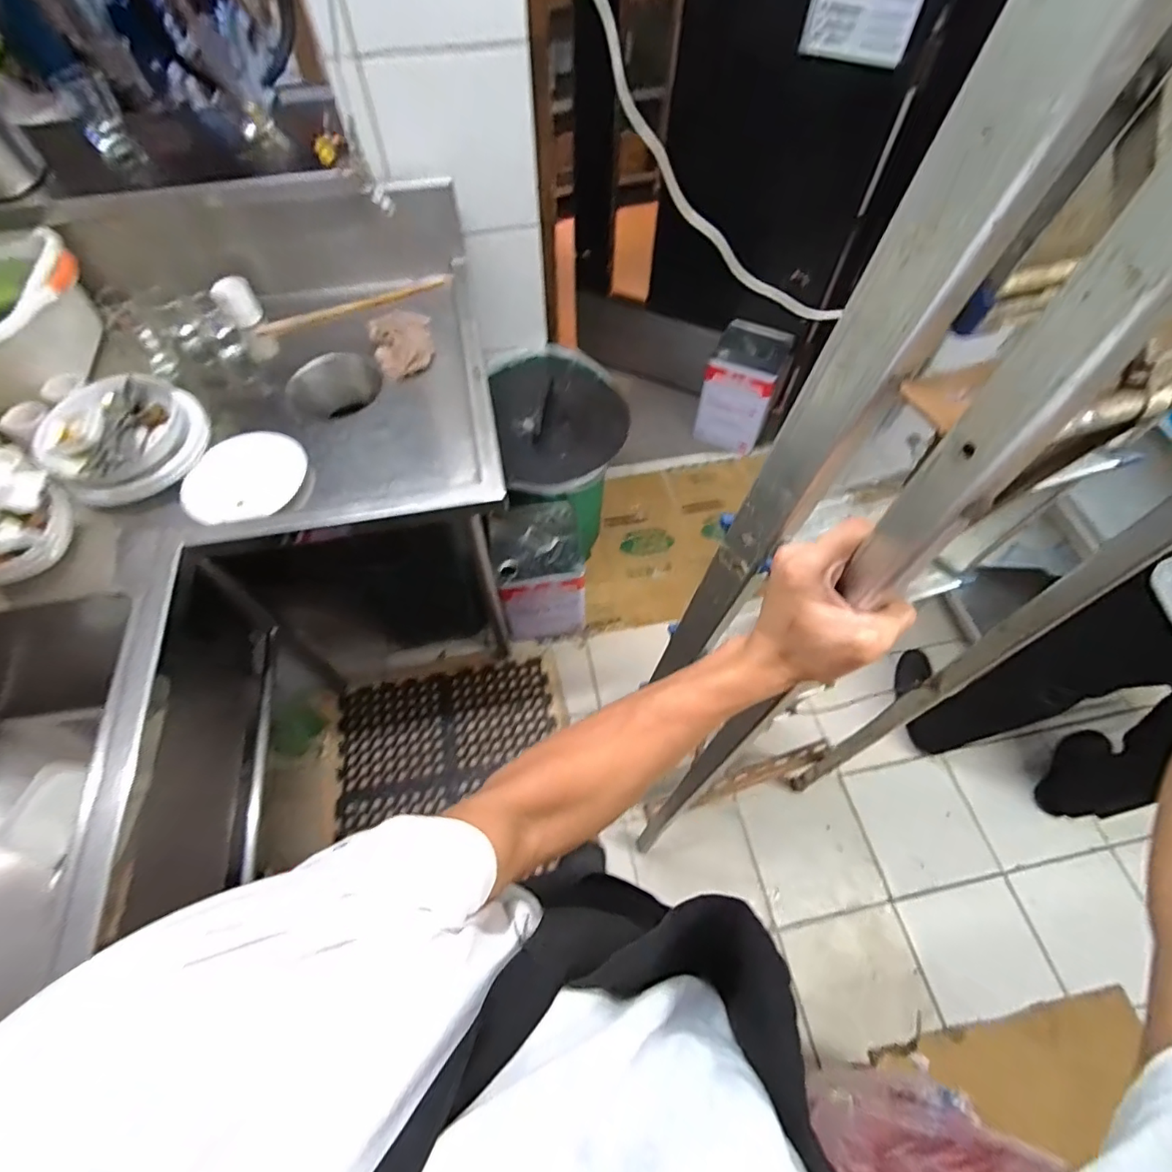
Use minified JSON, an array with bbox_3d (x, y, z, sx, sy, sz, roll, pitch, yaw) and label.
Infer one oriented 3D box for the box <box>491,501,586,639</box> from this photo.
[{"bbox_3d":[-0.134,-0.031,1.550,0.228,0.353,0.262,-10,61,-6],"label":"box"}]

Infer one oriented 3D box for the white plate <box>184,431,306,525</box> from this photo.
[{"bbox_3d":[-0.570,-0.187,0.896,0.179,0.031,0.180,-14,61,-9],"label":"white plate"}]

